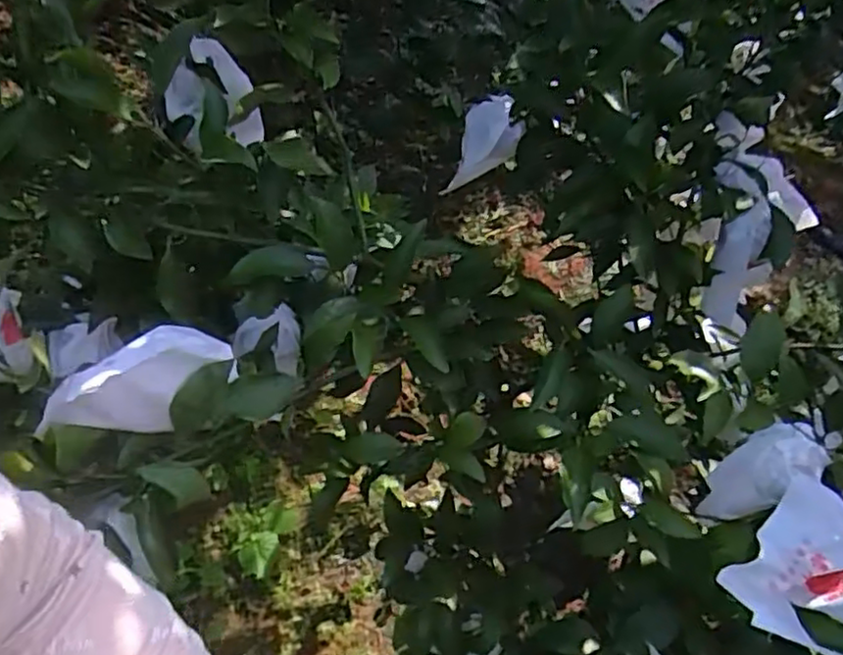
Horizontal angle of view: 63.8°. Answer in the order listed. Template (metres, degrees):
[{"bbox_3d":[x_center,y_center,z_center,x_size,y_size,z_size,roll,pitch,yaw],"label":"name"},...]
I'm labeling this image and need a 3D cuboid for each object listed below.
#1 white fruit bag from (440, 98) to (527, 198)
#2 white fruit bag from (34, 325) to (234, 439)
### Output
[{"bbox_3d":[0.079,-0.223,0.865,0.088,0.120,0.057,15,55,6],"label":"white fruit bag"},{"bbox_3d":[-0.217,0.045,0.522,0.139,0.096,0.036,-31,63,-24],"label":"white fruit bag"}]

